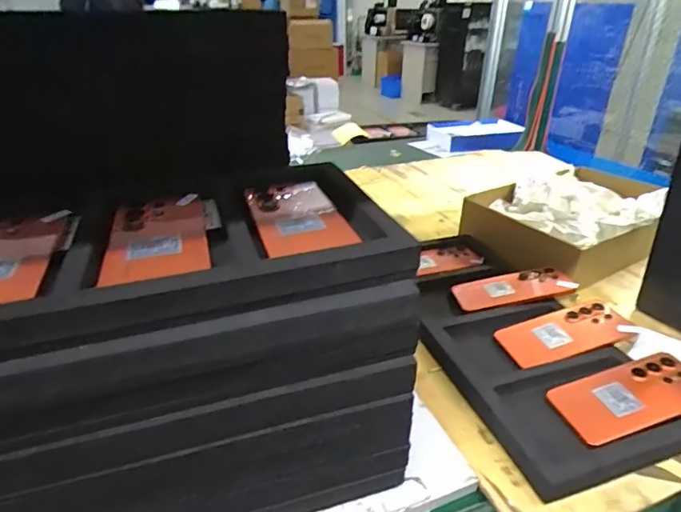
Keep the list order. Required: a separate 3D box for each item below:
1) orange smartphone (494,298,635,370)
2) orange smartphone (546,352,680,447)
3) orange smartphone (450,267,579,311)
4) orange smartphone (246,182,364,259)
[{"bbox_3d":[0.298,0.101,0.603,0.174,0.012,0.084,-16,35,-10],"label":"orange smartphone"},{"bbox_3d":[0.328,0.156,0.503,0.172,0.010,0.080,-15,31,-9],"label":"orange smartphone"},{"bbox_3d":[0.263,0.049,0.682,0.174,0.013,0.068,-7,36,1],"label":"orange smartphone"},{"bbox_3d":[-0.042,-0.040,0.415,0.079,0.012,0.142,-11,32,-19],"label":"orange smartphone"}]

